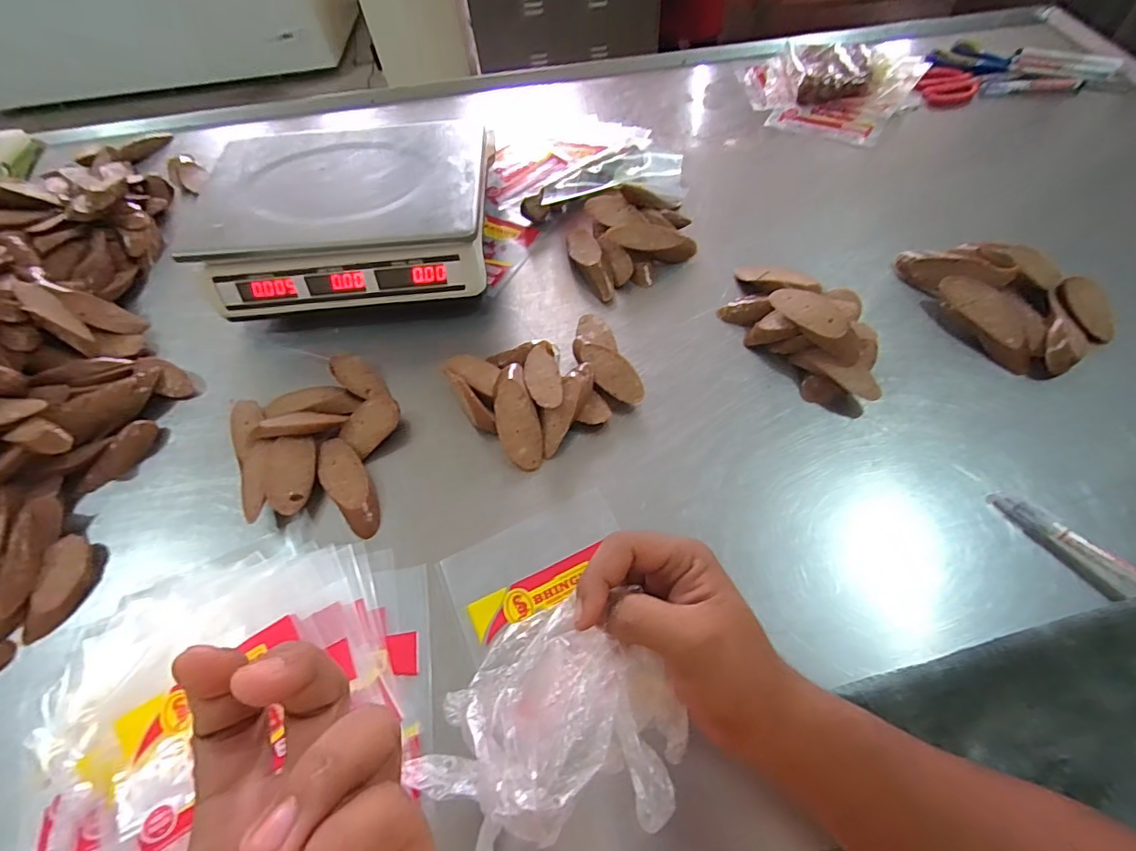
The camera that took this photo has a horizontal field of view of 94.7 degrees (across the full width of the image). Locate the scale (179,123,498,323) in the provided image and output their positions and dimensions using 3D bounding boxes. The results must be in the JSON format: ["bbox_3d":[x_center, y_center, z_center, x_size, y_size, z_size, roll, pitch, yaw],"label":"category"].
[{"bbox_3d":[-0.268,-0.269,0.665,0.318,0.094,0.318,-3,57,3],"label":"scale"}]

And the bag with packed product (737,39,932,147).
[{"bbox_3d":[0.380,-0.516,0.792,0.256,0.049,0.231,32,65,22],"label":"bag with packed product"}]

